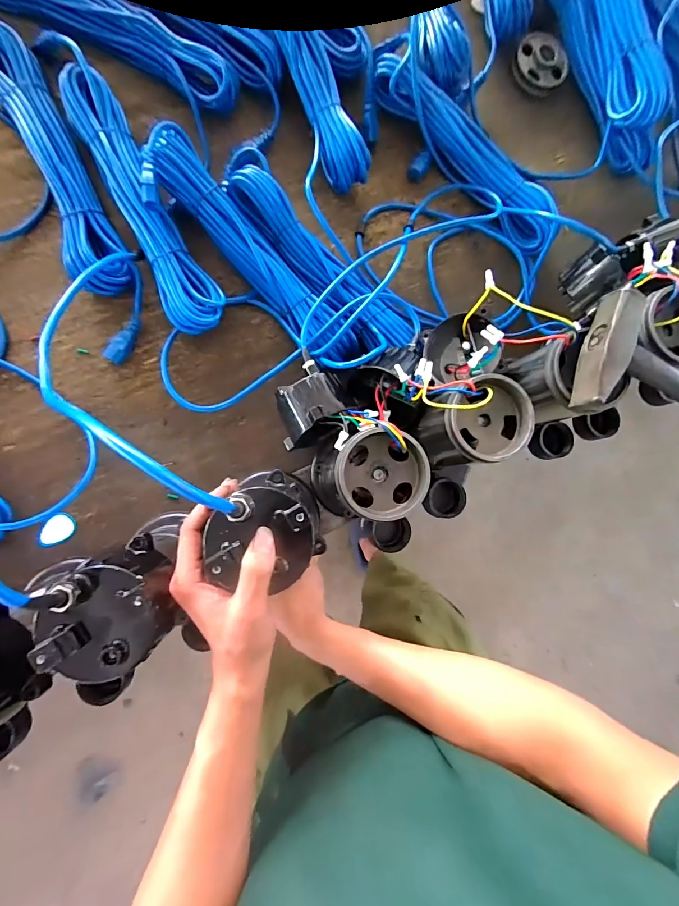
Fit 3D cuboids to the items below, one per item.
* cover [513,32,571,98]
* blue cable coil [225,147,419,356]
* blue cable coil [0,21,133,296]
[{"bbox_3d":[0.320,-0.618,0.614,0.085,0.029,0.085,0,88,-8],"label":"cover"},{"bbox_3d":[-0.033,-0.262,0.523,0.079,0.073,0.333,-44,94,-8],"label":"blue cable coil"},{"bbox_3d":[-0.361,-0.363,0.488,0.069,0.046,0.351,-27,92,-9],"label":"blue cable coil"}]

